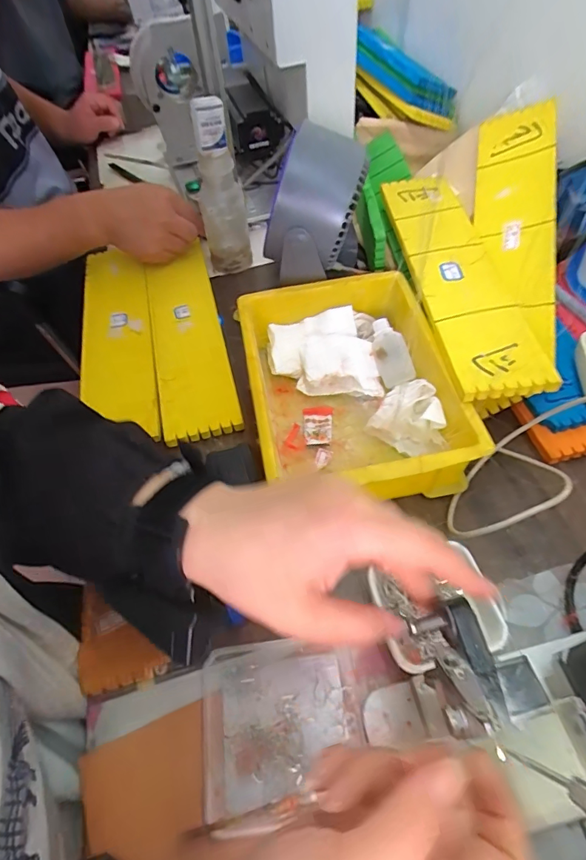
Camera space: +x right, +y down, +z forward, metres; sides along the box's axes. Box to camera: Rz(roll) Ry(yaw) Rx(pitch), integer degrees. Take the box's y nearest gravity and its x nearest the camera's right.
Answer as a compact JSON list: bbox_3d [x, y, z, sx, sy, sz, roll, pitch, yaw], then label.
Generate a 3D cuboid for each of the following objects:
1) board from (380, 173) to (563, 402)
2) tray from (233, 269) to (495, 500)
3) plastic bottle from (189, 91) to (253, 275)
[{"bbox_3d":[0.167,-0.171,0.478,0.083,0.013,0.350,-7,54,0],"label":"board"},{"bbox_3d":[0.051,-0.043,0.447,0.187,0.071,0.253,-15,55,-6],"label":"tray"},{"bbox_3d":[-0.091,-0.292,0.569,0.056,0.193,0.048,-12,55,-3],"label":"plastic bottle"}]

